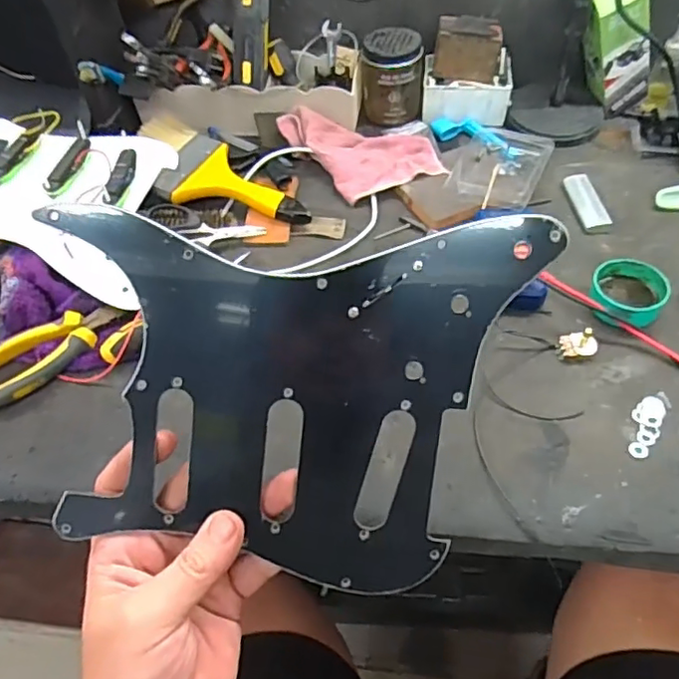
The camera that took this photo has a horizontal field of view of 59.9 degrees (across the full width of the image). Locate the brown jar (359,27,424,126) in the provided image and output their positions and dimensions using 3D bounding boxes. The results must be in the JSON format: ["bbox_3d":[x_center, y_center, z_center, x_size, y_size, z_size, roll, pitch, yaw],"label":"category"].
[{"bbox_3d":[0.064,-0.317,0.713,0.072,0.093,0.060,-3,52,2],"label":"brown jar"}]

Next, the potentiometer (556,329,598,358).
[{"bbox_3d":[0.199,0.003,0.487,0.030,0.026,0.017,-2,52,4],"label":"potentiometer"}]

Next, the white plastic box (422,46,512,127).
[{"bbox_3d":[0.154,-0.303,0.713,0.103,0.044,0.078,3,53,7],"label":"white plastic box"}]

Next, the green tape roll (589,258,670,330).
[{"bbox_3d":[0.250,-0.038,0.516,0.060,0.027,0.067,31,60,25],"label":"green tape roll"}]

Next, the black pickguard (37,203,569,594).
[{"bbox_3d":[-0.020,0.036,0.317,0.249,0.199,0.007,1,9,-2],"label":"black pickguard"}]

